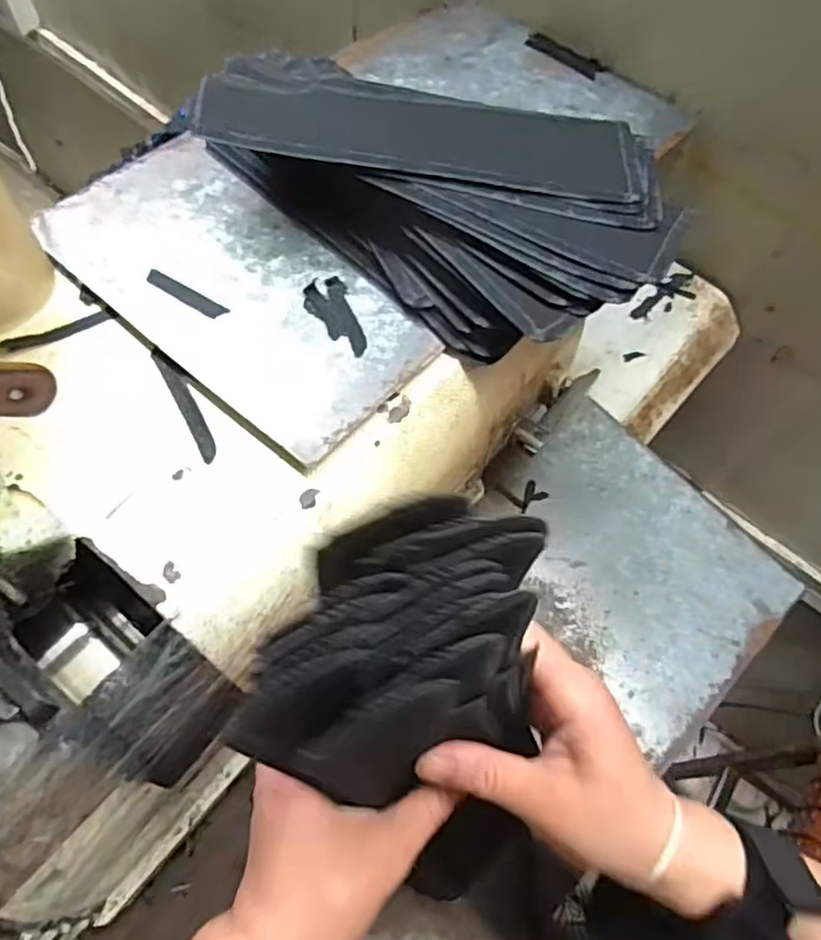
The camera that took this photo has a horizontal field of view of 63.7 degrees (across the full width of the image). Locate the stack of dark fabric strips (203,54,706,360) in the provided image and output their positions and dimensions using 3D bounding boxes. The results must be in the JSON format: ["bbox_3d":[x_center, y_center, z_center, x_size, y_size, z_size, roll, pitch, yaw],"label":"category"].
[{"bbox_3d":[0.024,-0.179,0.408,0.275,0.060,0.164,37,68,14],"label":"stack of dark fabric strips"}]

